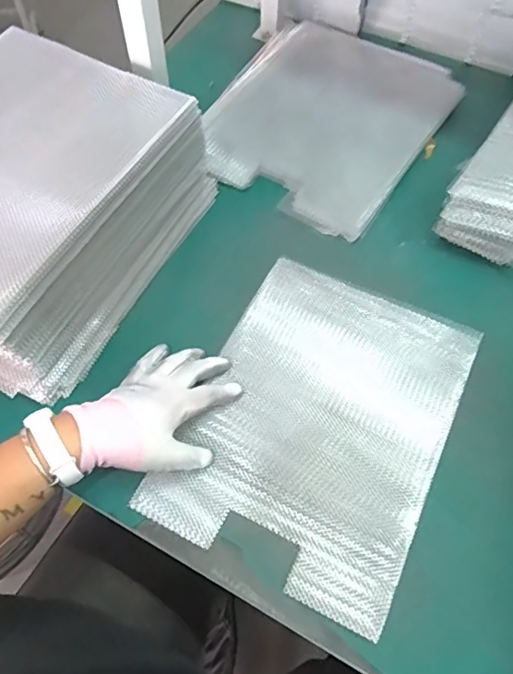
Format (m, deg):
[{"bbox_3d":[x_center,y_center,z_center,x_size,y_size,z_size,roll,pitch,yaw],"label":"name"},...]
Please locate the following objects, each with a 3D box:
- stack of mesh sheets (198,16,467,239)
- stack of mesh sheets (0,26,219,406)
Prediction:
[{"bbox_3d":[0.105,-0.321,0.740,0.292,0.030,0.380,25,64,12],"label":"stack of mesh sheets"},{"bbox_3d":[-0.250,-0.140,0.564,0.268,0.159,0.352,25,64,12],"label":"stack of mesh sheets"}]

